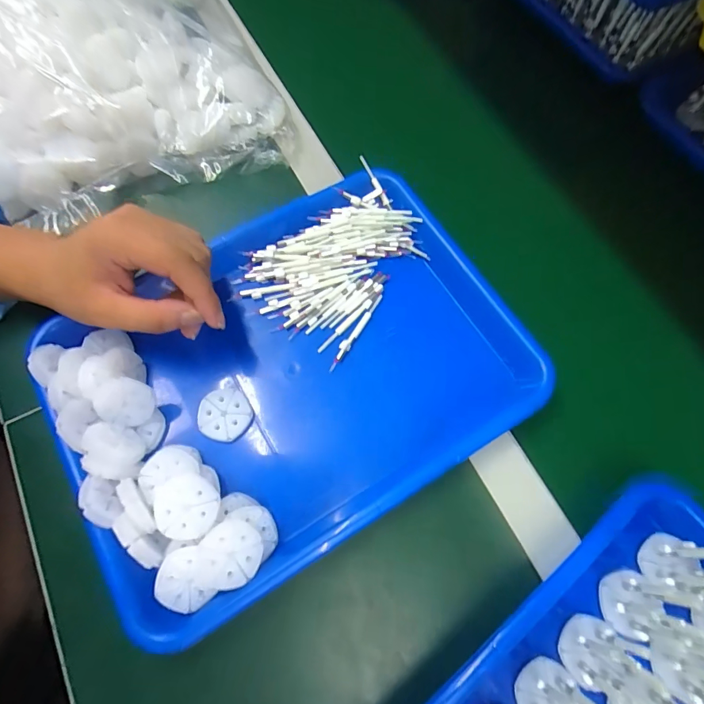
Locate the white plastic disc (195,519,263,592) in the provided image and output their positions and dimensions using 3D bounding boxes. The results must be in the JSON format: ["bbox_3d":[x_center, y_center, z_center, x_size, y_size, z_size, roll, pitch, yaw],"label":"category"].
[{"bbox_3d":[-0.075,0.124,0.252,0.037,0.004,0.038,6,73,-22],"label":"white plastic disc"}]

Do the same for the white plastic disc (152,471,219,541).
[{"bbox_3d":[-0.106,0.097,0.259,0.038,0.007,0.038,0,70,-1],"label":"white plastic disc"}]

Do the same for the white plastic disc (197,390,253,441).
[{"bbox_3d":[-0.094,0.047,0.302,0.038,0.004,0.036,1,76,-3],"label":"white plastic disc"}]

